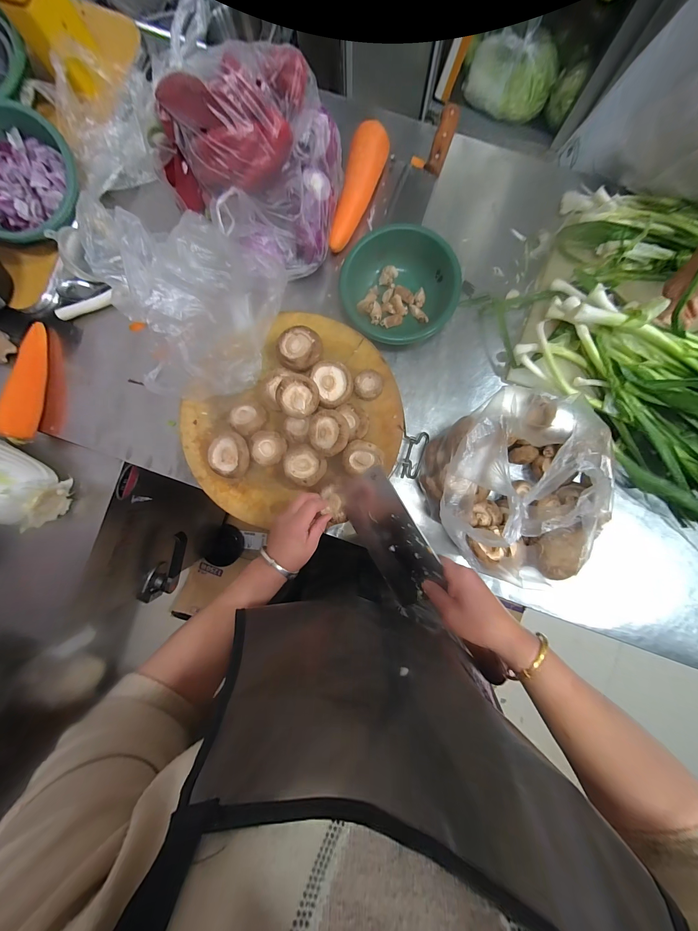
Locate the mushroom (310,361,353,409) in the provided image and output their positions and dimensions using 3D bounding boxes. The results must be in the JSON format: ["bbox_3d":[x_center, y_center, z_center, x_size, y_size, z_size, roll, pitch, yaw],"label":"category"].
[{"bbox_3d":[-0.024,-0.131,0.487,0.059,0.032,0.074,-18,88,0],"label":"mushroom"}]

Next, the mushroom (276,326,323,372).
[{"bbox_3d":[-0.080,-0.186,0.486,0.069,0.037,0.070,0,88,1],"label":"mushroom"}]

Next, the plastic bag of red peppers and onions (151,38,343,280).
[{"bbox_3d":[-0.167,-0.470,0.467,0.289,0.138,0.252,3,88,1],"label":"plastic bag of red peppers and onions"}]

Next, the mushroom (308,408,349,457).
[{"bbox_3d":[-0.031,-0.049,0.457,0.059,0.032,0.068,3,88,1],"label":"mushroom"}]

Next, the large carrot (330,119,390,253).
[{"bbox_3d":[0.012,-0.494,0.538,0.057,0.061,0.201,21,89,1],"label":"large carrot"}]

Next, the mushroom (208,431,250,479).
[{"bbox_3d":[-0.189,-0.016,0.474,0.070,0.045,0.068,8,88,1],"label":"mushroom"}]

